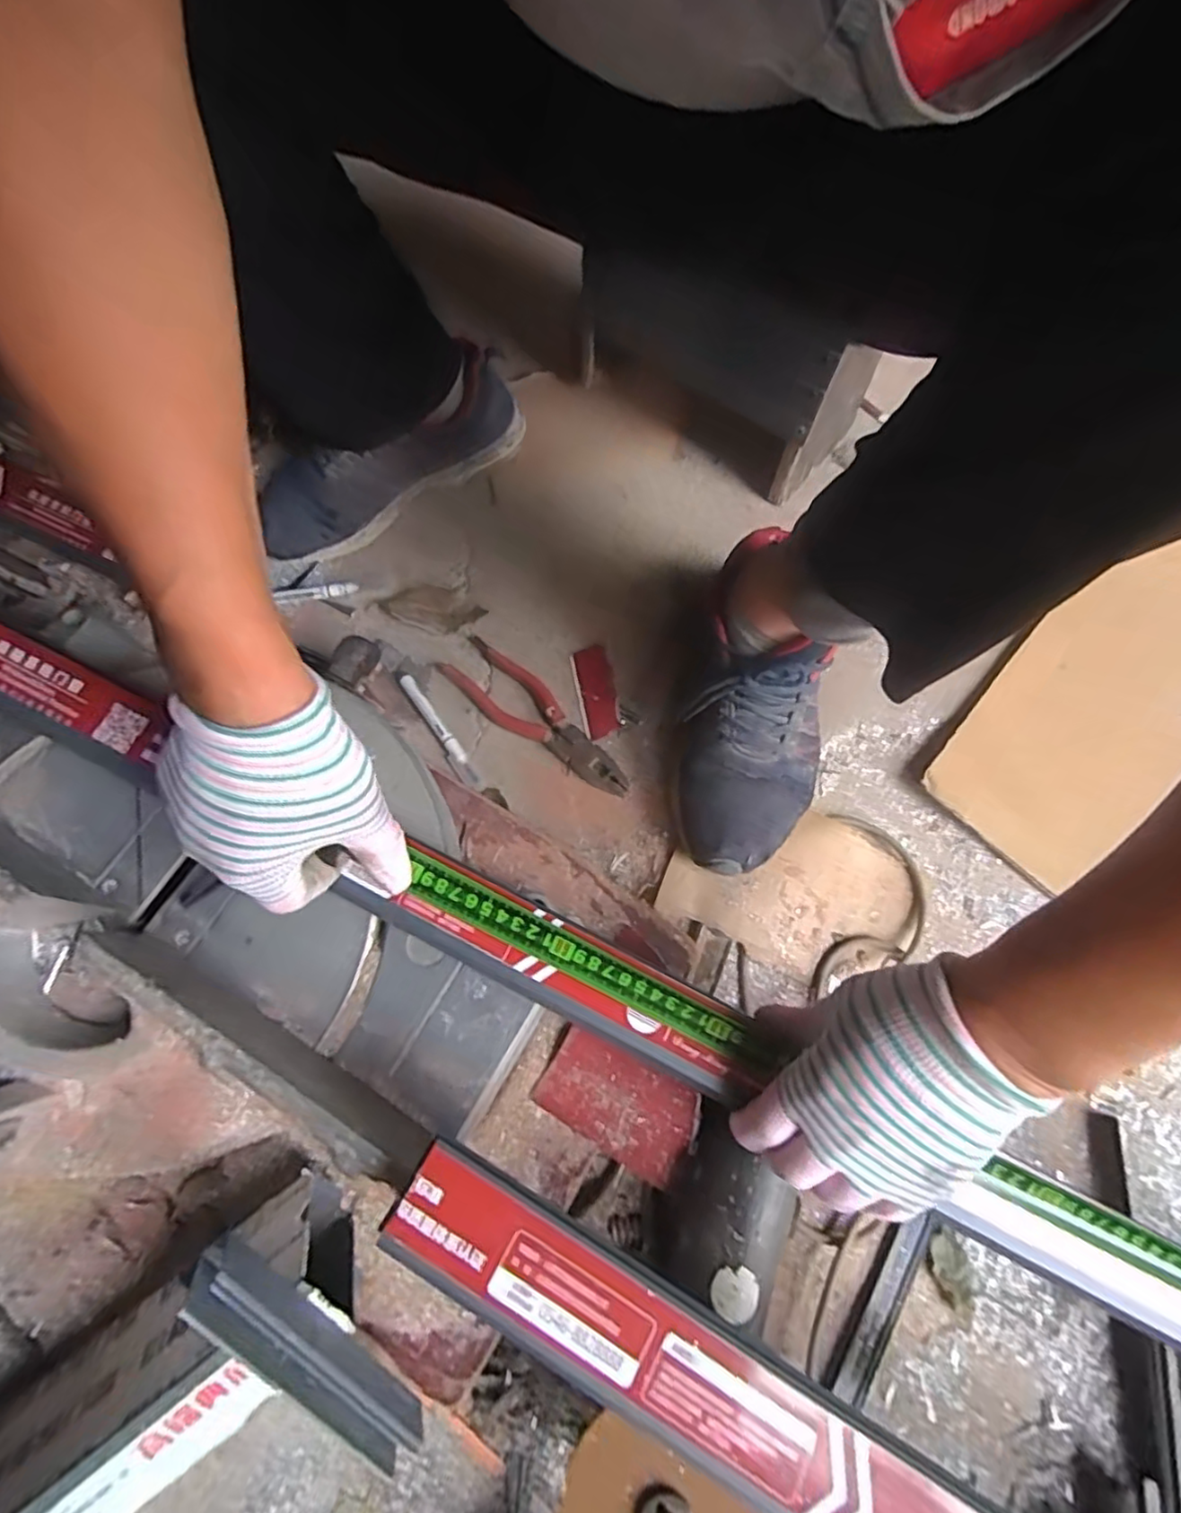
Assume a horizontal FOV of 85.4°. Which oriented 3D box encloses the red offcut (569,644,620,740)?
[{"bbox_3d":[0.004,-0.059,0.568,0.032,0.007,0.085,-10,68,-5],"label":"red offcut"}]

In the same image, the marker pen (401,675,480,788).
[{"bbox_3d":[-0.131,-0.022,0.554,0.016,0.014,0.120,-34,72,-14],"label":"marker pen"}]

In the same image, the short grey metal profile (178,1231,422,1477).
[{"bbox_3d":[-0.138,0.298,0.317,0.034,0.021,0.161,-34,109,-14],"label":"short grey metal profile"}]

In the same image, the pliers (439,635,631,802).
[{"bbox_3d":[-0.047,-0.036,0.556,0.200,0.015,0.057,41,73,14],"label":"pliers"}]

